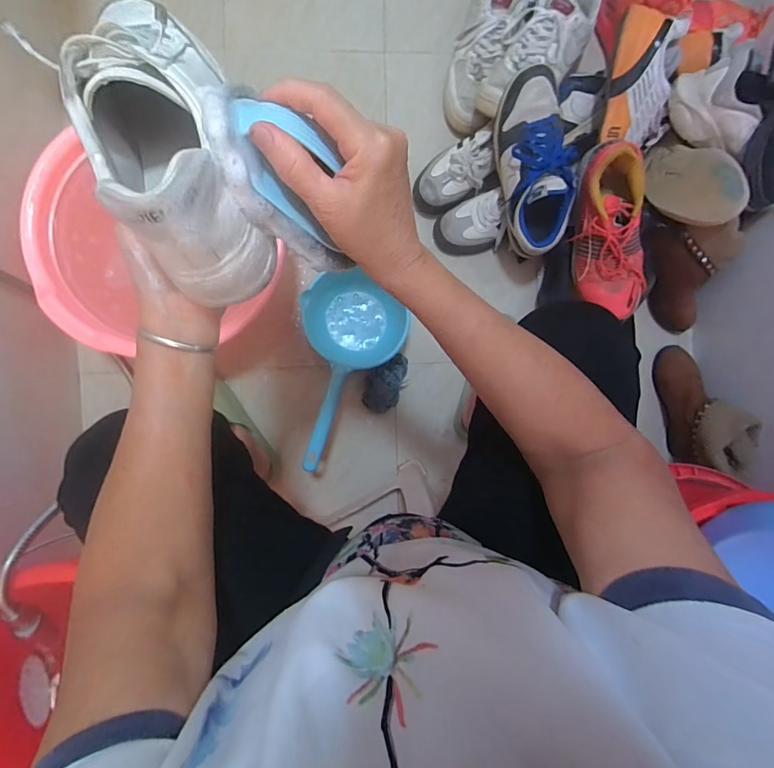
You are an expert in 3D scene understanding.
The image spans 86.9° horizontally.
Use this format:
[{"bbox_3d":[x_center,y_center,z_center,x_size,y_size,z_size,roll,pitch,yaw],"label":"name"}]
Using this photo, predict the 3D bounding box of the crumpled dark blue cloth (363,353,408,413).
[{"bbox_3d":[-0.005,-0.001,0.794,0.075,0.046,0.124,19,92,-5],"label":"crumpled dark blue cloth"}]

